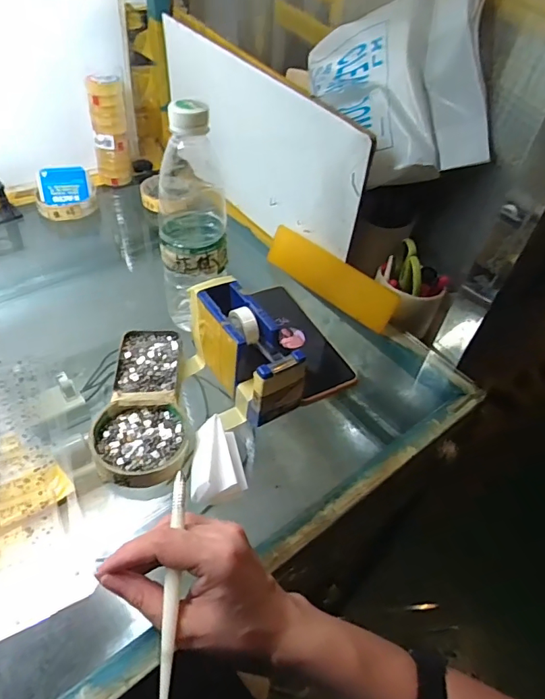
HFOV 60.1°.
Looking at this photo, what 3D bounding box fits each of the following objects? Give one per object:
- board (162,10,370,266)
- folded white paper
[{"bbox_3d":[-0.030,-0.269,0.621,0.013,0.183,0.406,-25,54,-27],"label":"board"},{"bbox_3d":[-0.044,0.089,0.388,0.041,0.022,0.069,1,46,-6],"label":"folded white paper"}]

